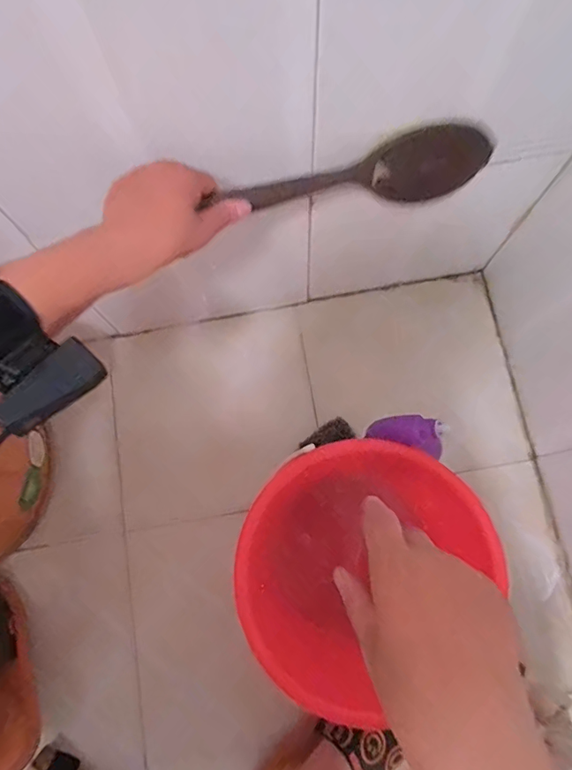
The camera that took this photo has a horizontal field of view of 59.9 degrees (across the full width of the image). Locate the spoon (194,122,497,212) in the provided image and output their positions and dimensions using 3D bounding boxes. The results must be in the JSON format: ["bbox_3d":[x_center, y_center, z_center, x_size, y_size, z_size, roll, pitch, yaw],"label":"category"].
[{"bbox_3d":[0.066,-0.191,0.463,0.263,0.069,0.032,-15,78,-11],"label":"spoon"}]

